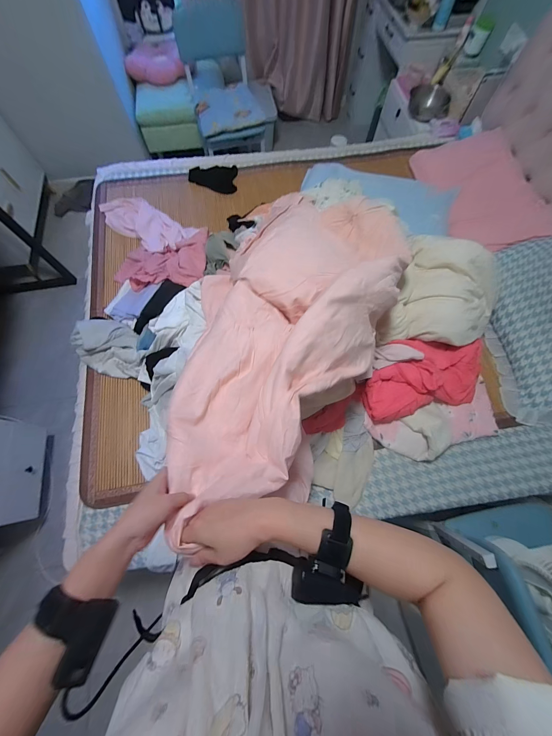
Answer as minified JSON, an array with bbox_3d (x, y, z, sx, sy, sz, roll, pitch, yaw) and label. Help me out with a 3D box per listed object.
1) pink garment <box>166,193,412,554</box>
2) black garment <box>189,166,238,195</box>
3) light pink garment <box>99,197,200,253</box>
[{"bbox_3d":[0.066,-0.168,0.713,0.424,0.141,1.029,25,59,7],"label":"pink garment"},{"bbox_3d":[-0.317,-0.980,1.388,0.239,0.022,0.162,9,72,2],"label":"black garment"},{"bbox_3d":[-0.594,-0.659,1.233,0.473,0.062,0.204,34,75,9],"label":"light pink garment"}]

